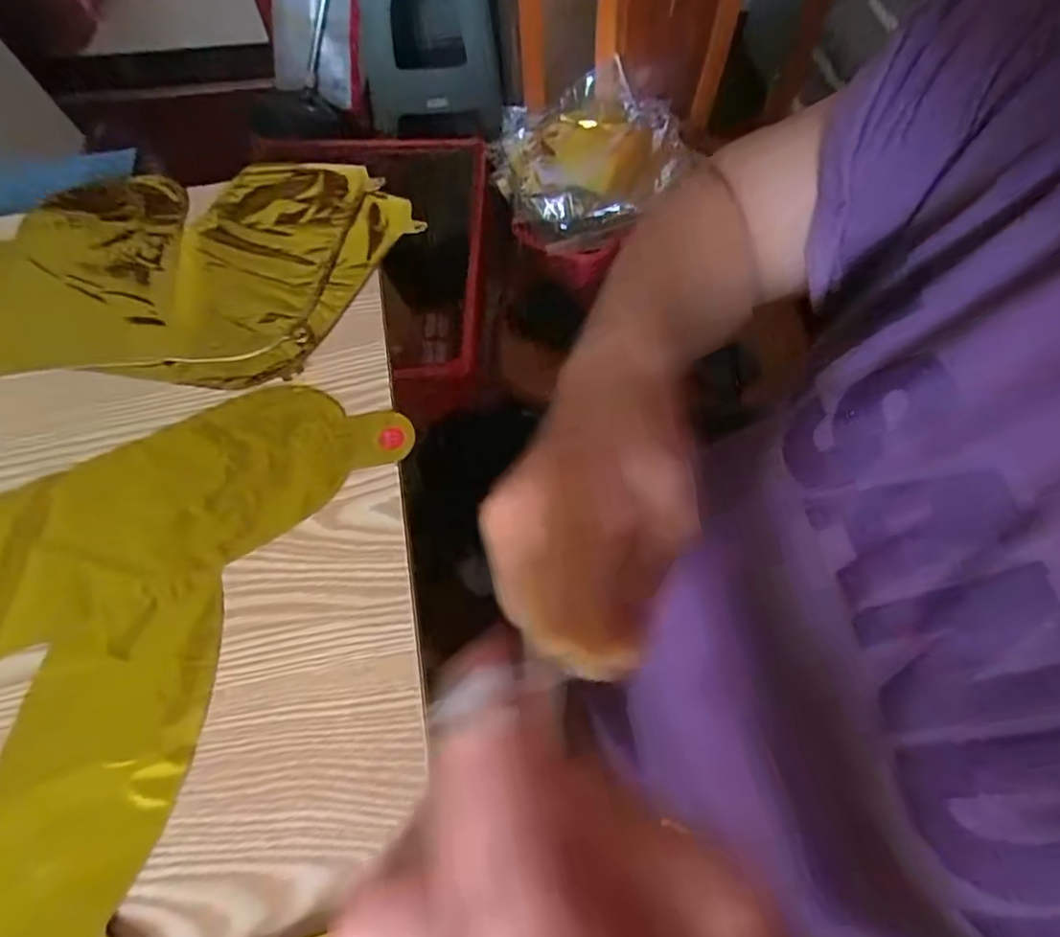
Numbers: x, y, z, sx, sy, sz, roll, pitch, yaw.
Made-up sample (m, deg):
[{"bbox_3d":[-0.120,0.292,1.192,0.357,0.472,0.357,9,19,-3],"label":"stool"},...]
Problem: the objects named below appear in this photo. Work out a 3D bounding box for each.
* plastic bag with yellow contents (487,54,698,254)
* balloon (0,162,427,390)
[{"bbox_3d":[0.085,-0.440,0.806,0.263,0.065,0.268,-16,64,-7],"label":"plastic bag with yellow contents"},{"bbox_3d":[-0.311,-0.138,0.421,0.430,0.012,0.207,-7,63,-1],"label":"balloon"}]

